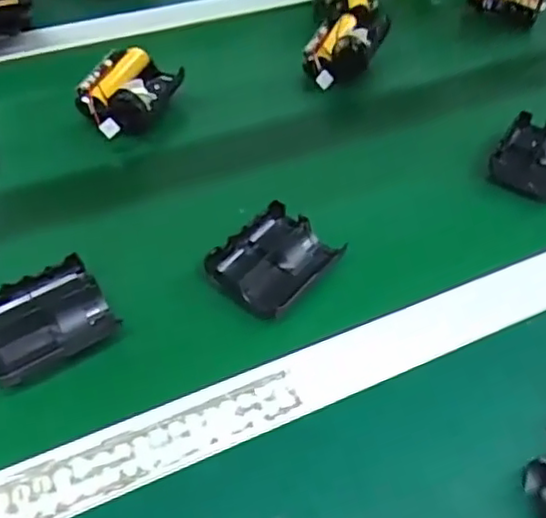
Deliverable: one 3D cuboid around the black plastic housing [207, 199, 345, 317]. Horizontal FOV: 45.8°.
[{"bbox_3d":[-0.001,0.003,0.453,0.061,0.026,0.081,39,57,25],"label":"black plastic housing"}]

